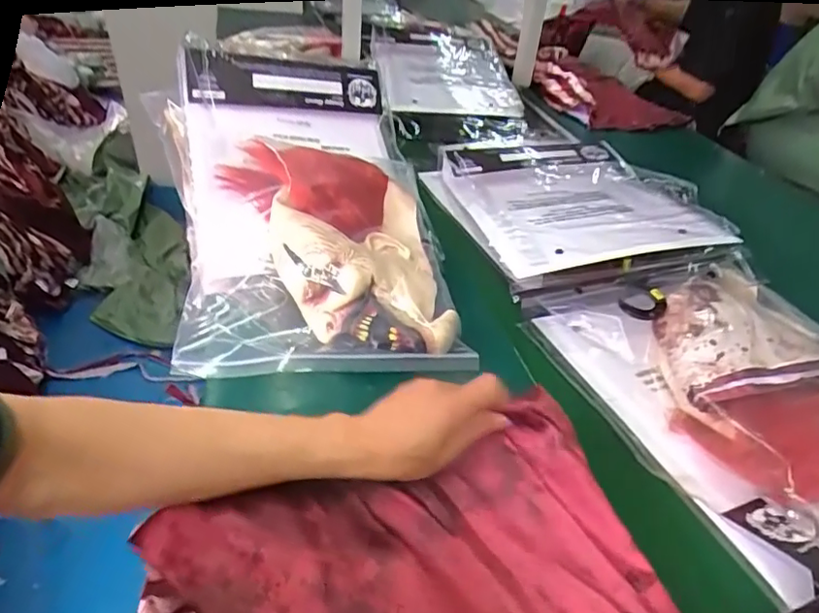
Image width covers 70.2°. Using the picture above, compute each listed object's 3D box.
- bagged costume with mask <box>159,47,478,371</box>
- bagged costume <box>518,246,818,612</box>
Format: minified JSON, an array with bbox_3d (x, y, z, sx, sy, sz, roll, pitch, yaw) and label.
[{"bbox_3d":[-0.141,-0.146,0.759,0.341,0.090,0.542,-3,53,-13],"label":"bagged costume with mask"},{"bbox_3d":[0.358,0.074,0.605,0.304,0.095,0.386,-11,40,-17],"label":"bagged costume"}]

